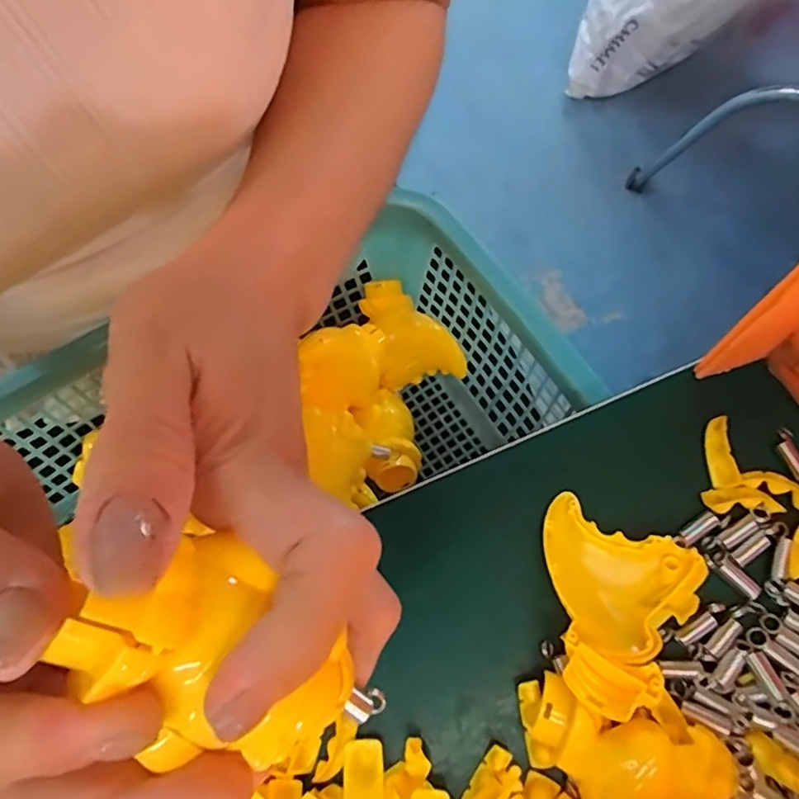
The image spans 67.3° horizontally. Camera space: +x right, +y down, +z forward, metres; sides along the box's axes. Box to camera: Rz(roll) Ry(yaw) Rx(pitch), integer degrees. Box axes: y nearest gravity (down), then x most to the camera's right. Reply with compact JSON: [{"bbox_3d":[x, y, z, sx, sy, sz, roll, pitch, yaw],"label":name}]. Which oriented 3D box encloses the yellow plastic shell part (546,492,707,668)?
[{"bbox_3d":[0.079,0.068,0.225,0.057,0.017,0.047,26,74,11],"label":"yellow plastic shell part"}]

